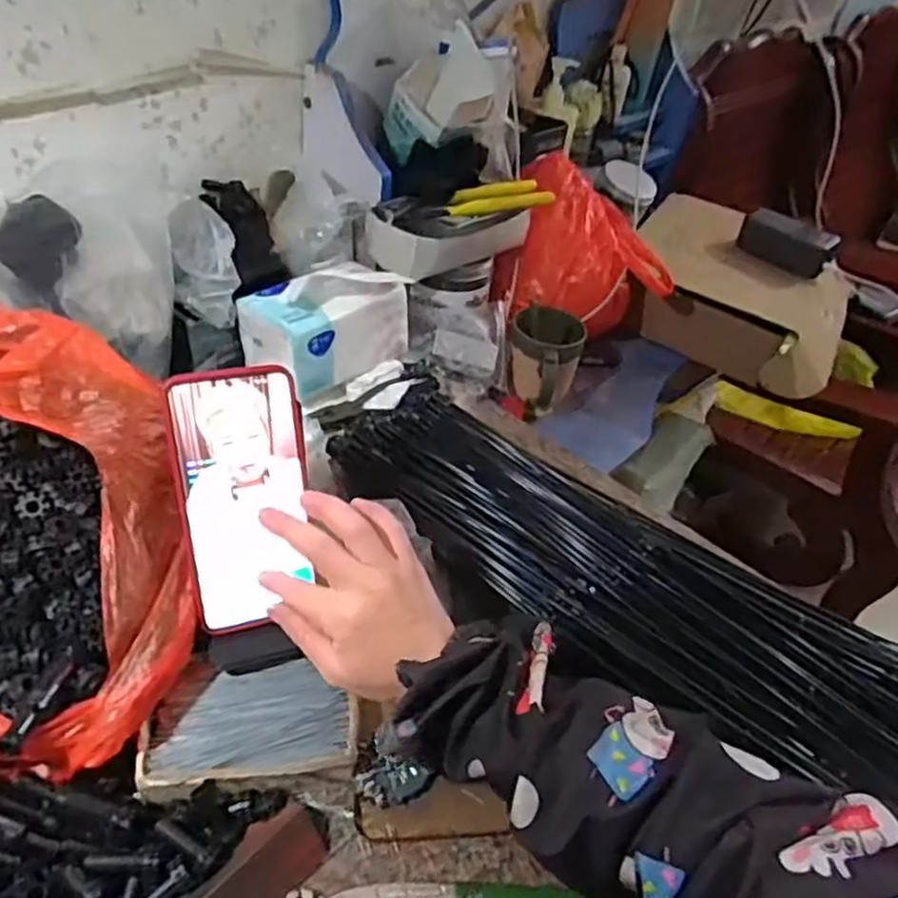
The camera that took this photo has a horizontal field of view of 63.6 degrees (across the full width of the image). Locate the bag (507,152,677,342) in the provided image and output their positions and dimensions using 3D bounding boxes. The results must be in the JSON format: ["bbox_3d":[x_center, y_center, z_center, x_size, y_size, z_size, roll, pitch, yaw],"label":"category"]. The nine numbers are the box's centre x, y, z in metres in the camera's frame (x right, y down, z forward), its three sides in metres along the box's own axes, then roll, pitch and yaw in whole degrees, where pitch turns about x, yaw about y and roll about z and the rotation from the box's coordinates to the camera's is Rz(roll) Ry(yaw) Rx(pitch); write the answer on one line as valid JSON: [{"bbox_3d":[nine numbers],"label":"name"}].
[{"bbox_3d":[0.156,-0.236,0.881,0.184,0.168,0.147,-3,41,-11],"label":"bag"}]

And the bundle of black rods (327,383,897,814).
[{"bbox_3d":[0.156,0.089,0.575,0.578,0.077,0.214,29,45,25],"label":"bundle of black rods"}]

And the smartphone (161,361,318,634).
[{"bbox_3d":[-0.124,0.031,0.449,0.077,0.158,0.015,-10,11,-20],"label":"smartphone"}]

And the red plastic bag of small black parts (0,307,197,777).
[{"bbox_3d":[-0.264,0.049,0.432,0.211,0.168,0.236,0,41,-7],"label":"red plastic bag of small black parts"}]

